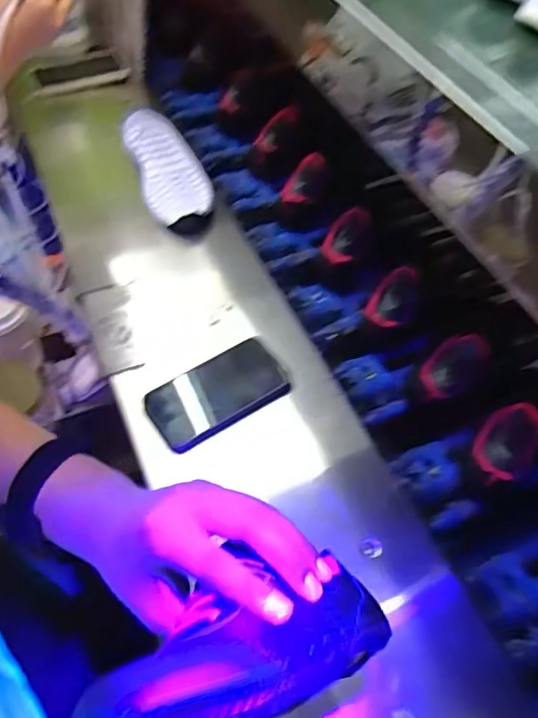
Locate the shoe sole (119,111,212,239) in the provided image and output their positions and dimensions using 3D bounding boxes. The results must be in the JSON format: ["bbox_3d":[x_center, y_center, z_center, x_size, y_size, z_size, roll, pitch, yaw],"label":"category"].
[{"bbox_3d":[-0.156,-0.298,0.868,0.109,0.054,0.300,-15,55,-14],"label":"shoe sole"}]

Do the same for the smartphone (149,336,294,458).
[{"bbox_3d":[-0.057,0.038,0.623,0.159,0.014,0.081,-30,70,-19],"label":"smartphone"}]

